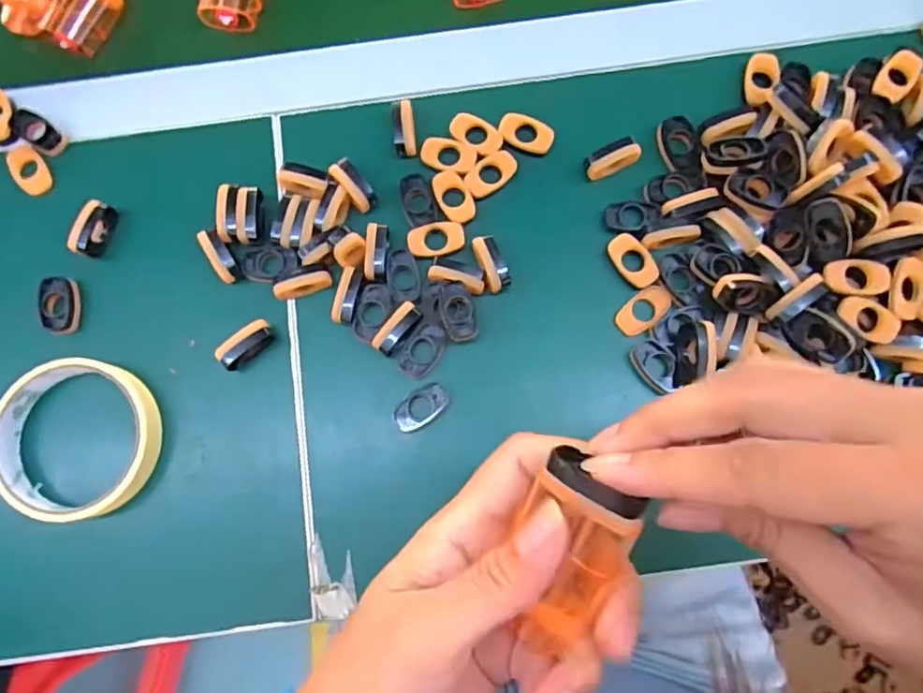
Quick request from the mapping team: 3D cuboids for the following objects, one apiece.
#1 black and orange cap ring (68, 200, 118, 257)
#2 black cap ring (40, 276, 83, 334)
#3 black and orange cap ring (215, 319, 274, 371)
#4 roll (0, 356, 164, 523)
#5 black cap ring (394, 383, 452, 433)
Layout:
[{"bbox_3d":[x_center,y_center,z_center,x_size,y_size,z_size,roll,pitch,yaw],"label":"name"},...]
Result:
[{"bbox_3d":[-0.218,-0.070,0.355,0.011,0.018,0.033,20,81,4],"label":"black and orange cap ring"},{"bbox_3d":[-0.230,-0.024,0.345,0.017,0.008,0.032,-3,80,0],"label":"black cap ring"},{"bbox_3d":[-0.120,-0.001,0.340,0.031,0.017,0.014,-41,82,-6],"label":"black and orange cap ring"},{"bbox_3d":[-0.211,0.051,0.331,0.084,0.025,0.085,0,80,1],"label":"roll"},{"bbox_3d":[-0.022,0.034,0.336,0.033,0.009,0.018,-37,82,-5],"label":"black cap ring"}]

